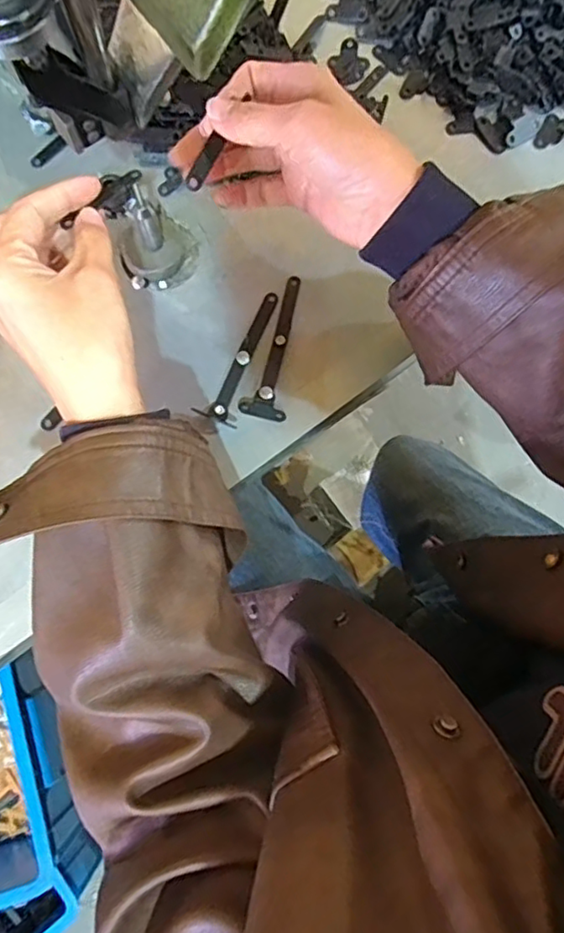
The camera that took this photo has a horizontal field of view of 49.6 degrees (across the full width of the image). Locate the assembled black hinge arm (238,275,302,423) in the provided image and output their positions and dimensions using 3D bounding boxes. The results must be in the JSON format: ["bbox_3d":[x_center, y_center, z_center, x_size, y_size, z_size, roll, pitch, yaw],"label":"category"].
[{"bbox_3d":[-0.002,-0.076,0.377,0.027,0.014,0.095,14,80,3],"label":"assembled black hinge arm"}]

